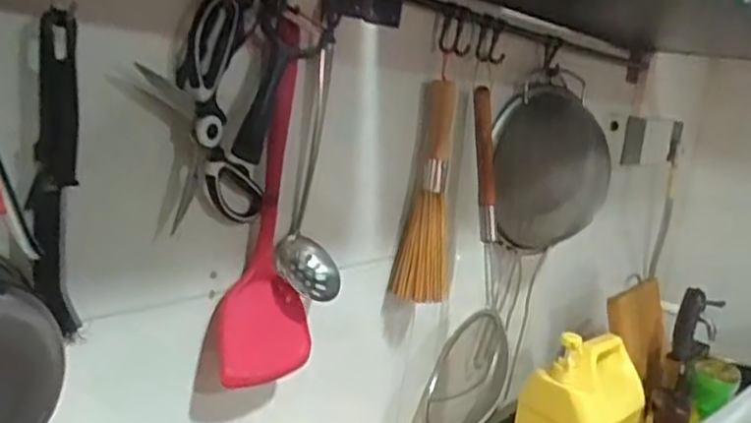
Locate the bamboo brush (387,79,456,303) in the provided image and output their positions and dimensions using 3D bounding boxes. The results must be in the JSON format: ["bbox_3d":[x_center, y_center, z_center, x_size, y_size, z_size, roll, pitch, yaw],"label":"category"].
[{"bbox_3d":[0.070,-0.017,0.834,0.054,0.258,0.069,13,11,24],"label":"bamboo brush"}]

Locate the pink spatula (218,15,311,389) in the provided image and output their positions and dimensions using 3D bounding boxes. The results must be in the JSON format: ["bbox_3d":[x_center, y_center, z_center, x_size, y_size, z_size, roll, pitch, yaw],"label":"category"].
[{"bbox_3d":[-0.089,-0.002,0.618,0.033,0.309,0.085,17,14,40],"label":"pink spatula"}]

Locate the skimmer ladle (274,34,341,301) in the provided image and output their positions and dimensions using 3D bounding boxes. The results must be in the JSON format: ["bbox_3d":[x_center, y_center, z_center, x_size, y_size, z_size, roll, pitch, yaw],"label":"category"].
[{"bbox_3d":[-0.053,-0.033,0.660,0.064,0.232,0.050,7,10,-5],"label":"skimmer ladle"}]

